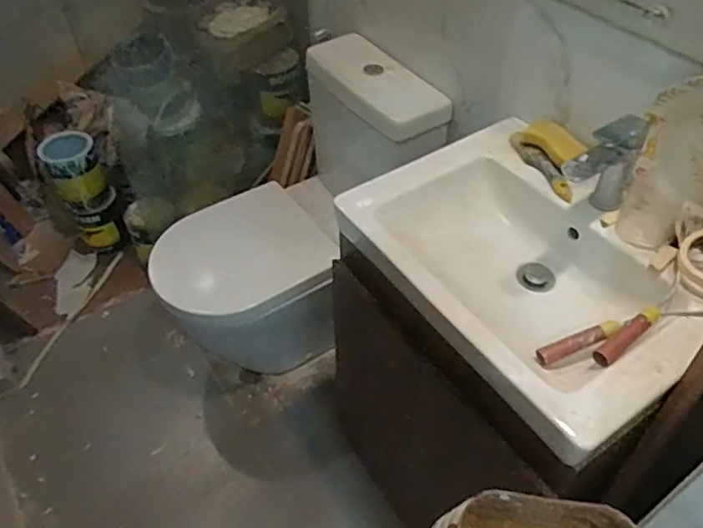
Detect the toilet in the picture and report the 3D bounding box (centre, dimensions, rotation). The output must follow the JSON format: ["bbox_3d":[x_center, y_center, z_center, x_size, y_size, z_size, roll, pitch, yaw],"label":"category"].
[{"bbox_3d":[-0.163,-0.072,1.518,0.662,0.805,0.453,-29,53,-23],"label":"toilet"}]

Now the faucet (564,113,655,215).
[{"bbox_3d":[0.387,-0.137,0.899,0.155,0.155,0.069,-37,57,-27],"label":"faucet"}]

